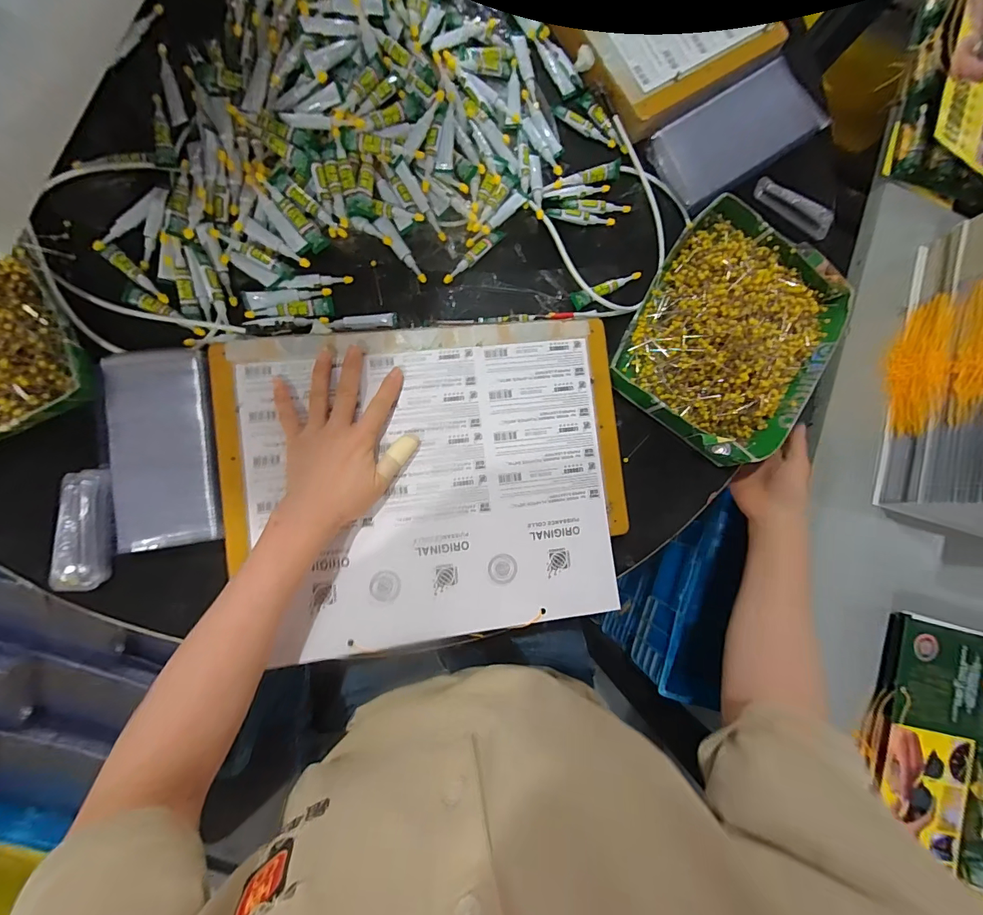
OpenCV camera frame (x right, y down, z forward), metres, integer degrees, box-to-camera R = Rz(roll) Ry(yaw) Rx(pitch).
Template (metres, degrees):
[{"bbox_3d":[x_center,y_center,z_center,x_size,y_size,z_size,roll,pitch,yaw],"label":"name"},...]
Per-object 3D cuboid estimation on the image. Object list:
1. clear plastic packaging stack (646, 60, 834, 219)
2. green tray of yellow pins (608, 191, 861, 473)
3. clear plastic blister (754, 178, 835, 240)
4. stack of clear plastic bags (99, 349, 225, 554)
[{"bbox_3d":[0.301,-0.391,0.501,0.229,0.022,0.097,-35,92,-8],"label":"clear plastic packaging stack"},{"bbox_3d":[0.275,-0.141,0.465,0.215,0.049,0.259,31,83,-3],"label":"green tray of yellow pins"},{"bbox_3d":[0.380,-0.315,0.522,0.105,0.021,0.029,34,83,-4],"label":"clear plastic blister"},{"bbox_3d":[-0.304,-0.009,0.389,0.100,0.020,0.181,-7,88,-8],"label":"stack of clear plastic bags"}]

